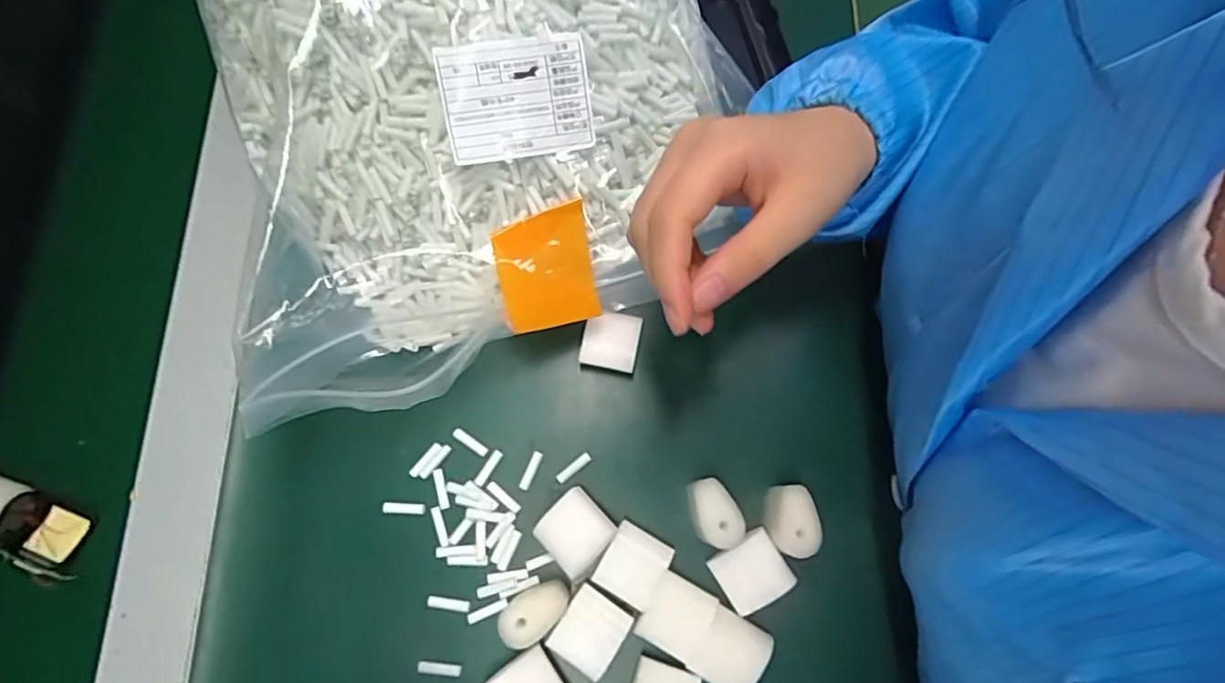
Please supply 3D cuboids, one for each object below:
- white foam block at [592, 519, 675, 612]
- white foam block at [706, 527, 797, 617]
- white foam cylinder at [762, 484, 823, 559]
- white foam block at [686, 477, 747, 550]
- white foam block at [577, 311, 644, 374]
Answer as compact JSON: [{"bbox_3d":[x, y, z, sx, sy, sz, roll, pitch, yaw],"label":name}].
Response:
[{"bbox_3d":[0.011,0.121,0.329,0.032,0.011,0.036,31,77,7],"label":"white foam block"},{"bbox_3d":[0.075,0.124,0.326,0.036,0.013,0.033,-31,78,-8],"label":"white foam block"},{"bbox_3d":[0.095,0.096,0.328,0.022,0.030,0.035,-13,76,-4],"label":"white foam cylinder"},{"bbox_3d":[0.055,0.094,0.332,0.022,0.034,0.036,-22,77,-6],"label":"white foam block"},{"bbox_3d":[-0.001,0.001,0.369,0.033,0.016,0.034,11,76,2],"label":"white foam block"}]

